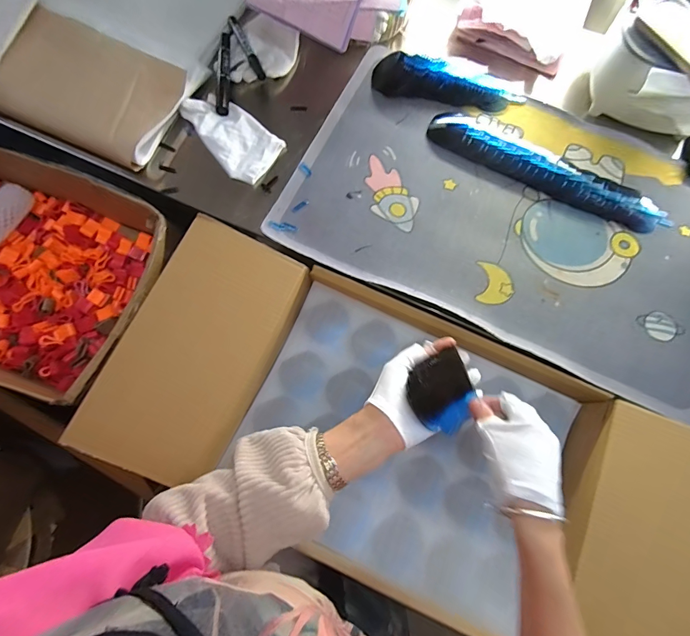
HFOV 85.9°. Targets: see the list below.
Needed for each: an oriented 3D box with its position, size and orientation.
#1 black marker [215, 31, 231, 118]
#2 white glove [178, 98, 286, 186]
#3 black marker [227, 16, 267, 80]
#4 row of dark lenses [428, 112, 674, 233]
[{"bbox_3d":[-0.181,-0.370,0.555,0.017,0.013,0.150,-2,75,-3],"label":"black marker"},{"bbox_3d":[-0.166,-0.263,0.532,0.155,0.019,0.089,39,77,8],"label":"white glove"},{"bbox_3d":[-0.153,-0.420,0.574,0.015,0.012,0.136,-24,77,-8],"label":"black marker"},{"bbox_3d":[0.288,-0.214,0.531,0.348,0.015,0.074,30,76,6],"label":"row of dark lenses"}]

